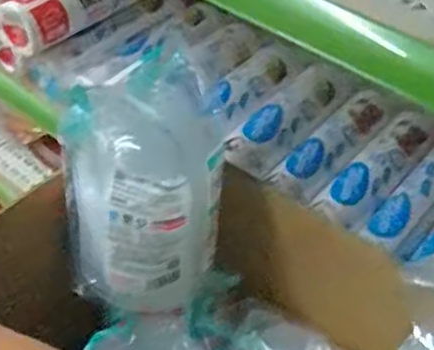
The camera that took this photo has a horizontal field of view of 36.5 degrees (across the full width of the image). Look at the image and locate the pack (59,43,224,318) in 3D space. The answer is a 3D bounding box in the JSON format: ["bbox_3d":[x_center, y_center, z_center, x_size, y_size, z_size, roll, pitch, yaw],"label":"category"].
[{"bbox_3d":[-0.061,0.009,0.524,0.121,0.170,0.128,-7,47,-5],"label":"pack"}]

